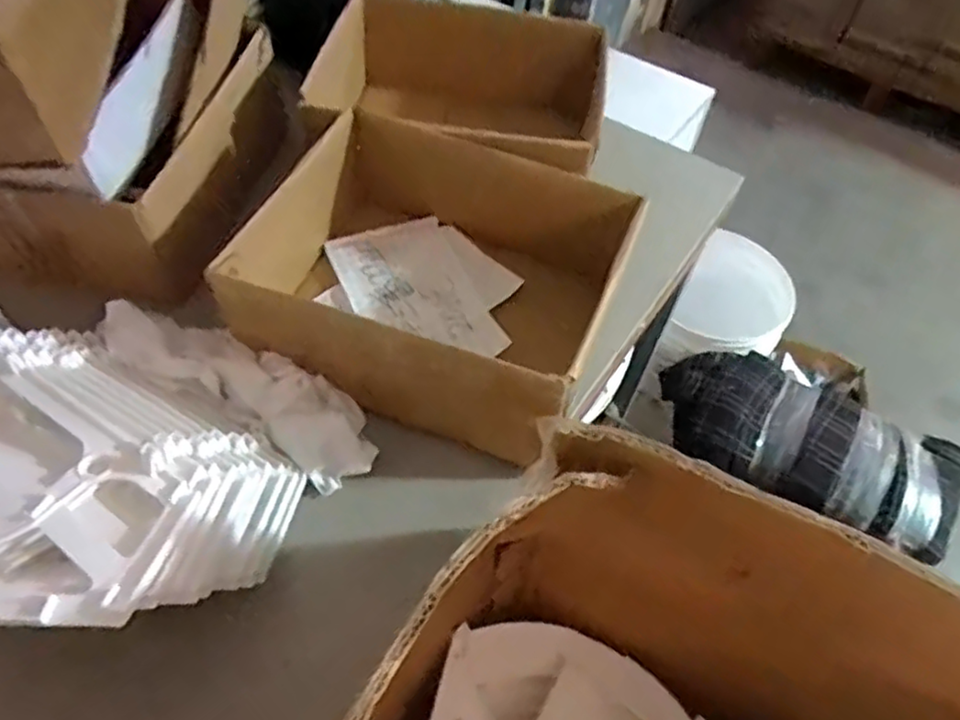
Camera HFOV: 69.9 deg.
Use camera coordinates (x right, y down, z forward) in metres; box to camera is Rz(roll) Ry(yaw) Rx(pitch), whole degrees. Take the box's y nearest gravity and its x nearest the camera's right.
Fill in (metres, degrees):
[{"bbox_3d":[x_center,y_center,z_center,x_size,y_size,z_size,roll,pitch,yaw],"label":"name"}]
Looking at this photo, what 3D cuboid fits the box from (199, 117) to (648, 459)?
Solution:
[{"bbox_3d":[-0.041,-0.066,0.633,0.314,0.132,0.282,17,54,8],"label":"box"}]

